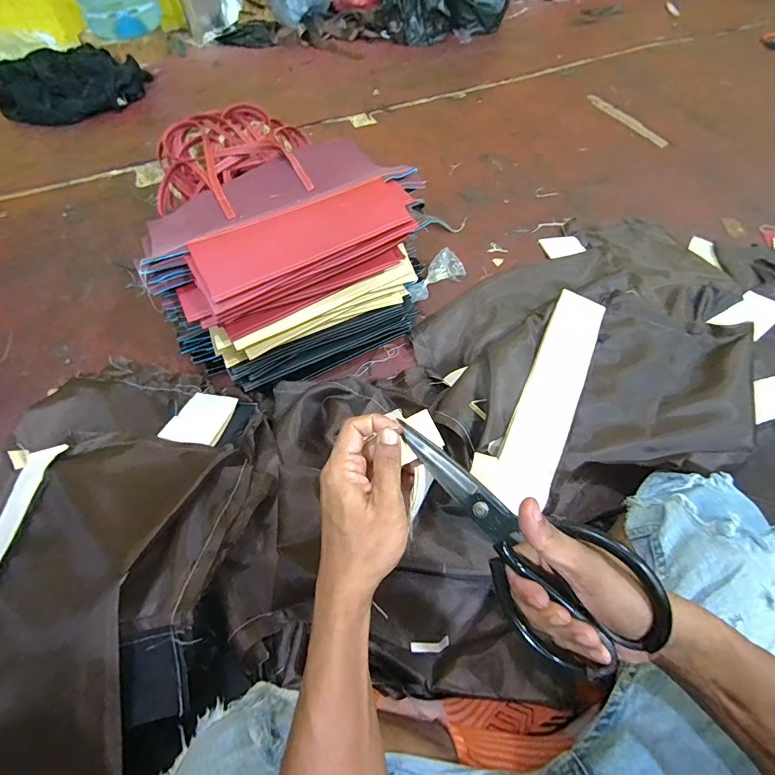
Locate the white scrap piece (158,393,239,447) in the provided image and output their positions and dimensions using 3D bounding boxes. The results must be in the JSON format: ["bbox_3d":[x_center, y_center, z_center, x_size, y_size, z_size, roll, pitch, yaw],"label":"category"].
[{"bbox_3d":[-0.285,0.048,0.636,0.076,0.007,0.111,12,36,-2],"label":"white scrap piece"}]

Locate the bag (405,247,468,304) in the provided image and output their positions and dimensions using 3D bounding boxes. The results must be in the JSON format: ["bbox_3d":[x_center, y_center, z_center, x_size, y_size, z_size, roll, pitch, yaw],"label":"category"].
[{"bbox_3d":[0.095,-0.220,0.822,0.148,0.029,0.063,-40,65,-22],"label":"bag"}]

